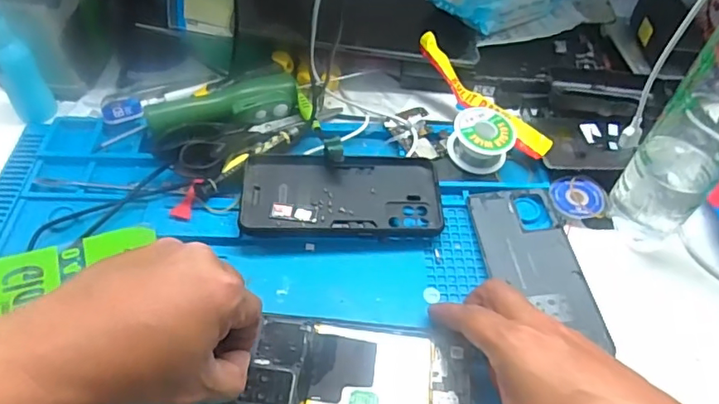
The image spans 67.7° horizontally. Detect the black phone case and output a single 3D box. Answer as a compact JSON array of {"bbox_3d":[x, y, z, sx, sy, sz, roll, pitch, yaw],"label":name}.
[{"bbox_3d":[-0.015,-0.008,0.445,0.158,0.012,0.081,2,57,-6],"label":"black phone case"}]

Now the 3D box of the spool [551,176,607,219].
[{"bbox_3d":[0.188,-0.006,0.461,0.044,0.006,0.042,0,54,-1],"label":"spool"}]

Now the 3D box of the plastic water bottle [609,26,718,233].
[{"bbox_3d":[0.239,-0.059,0.363,0.061,0.214,0.059,38,60,23],"label":"plastic water bottle"}]

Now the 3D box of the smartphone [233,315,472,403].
[{"bbox_3d":[-0.001,0.116,0.359,0.146,0.013,0.080,3,54,2],"label":"smartphone"}]

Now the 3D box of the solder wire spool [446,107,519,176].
[{"bbox_3d":[0.109,-0.056,0.477,0.053,0.031,0.052,1,51,-2],"label":"solder wire spool"}]

